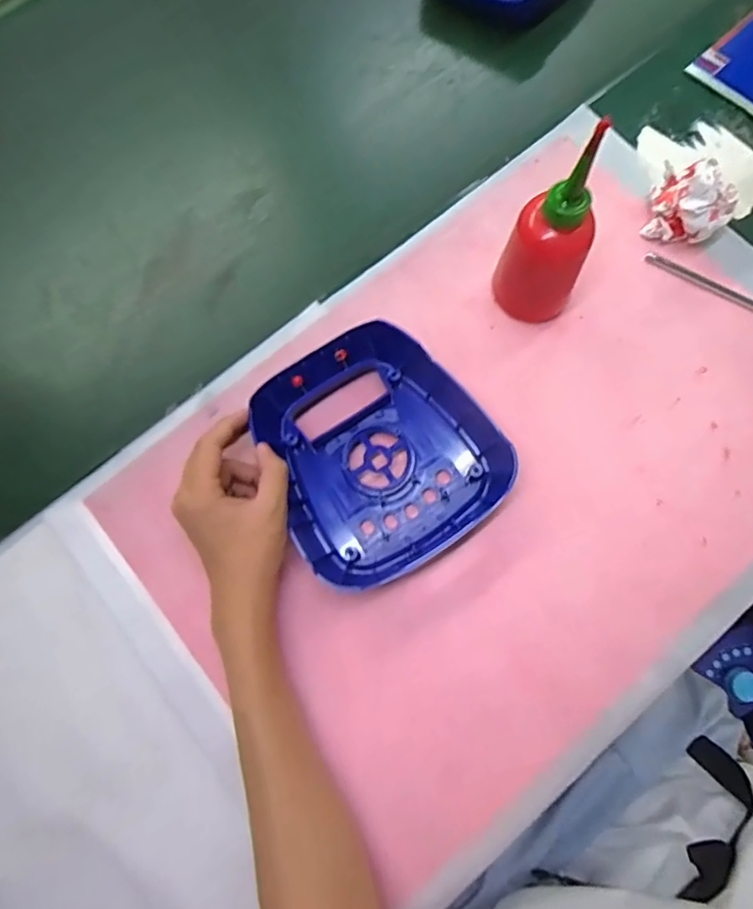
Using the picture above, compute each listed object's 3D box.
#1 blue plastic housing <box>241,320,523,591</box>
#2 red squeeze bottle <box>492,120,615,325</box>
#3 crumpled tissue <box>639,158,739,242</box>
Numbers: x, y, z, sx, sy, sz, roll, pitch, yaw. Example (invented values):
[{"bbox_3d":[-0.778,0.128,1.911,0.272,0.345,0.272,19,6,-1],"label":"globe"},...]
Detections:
[{"bbox_3d":[0.000,-0.005,0.425,0.172,0.034,0.179,-35,79,-7],"label":"blue plastic housing"},{"bbox_3d":[0.128,-0.155,0.401,0.058,0.150,0.051,25,78,6],"label":"red squeeze bottle"},{"bbox_3d":[0.264,-0.210,0.462,0.059,0.056,0.048,21,78,5],"label":"crumpled tissue"}]

